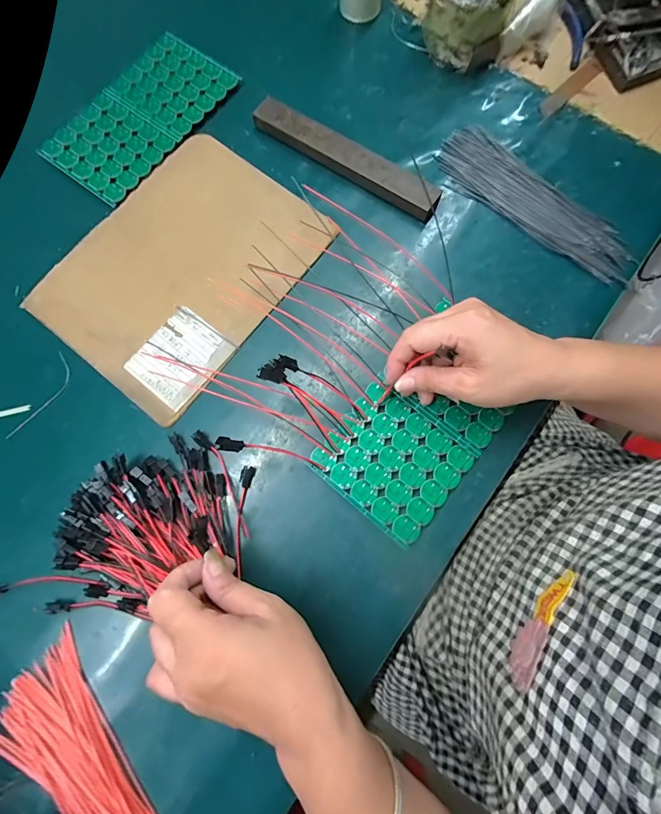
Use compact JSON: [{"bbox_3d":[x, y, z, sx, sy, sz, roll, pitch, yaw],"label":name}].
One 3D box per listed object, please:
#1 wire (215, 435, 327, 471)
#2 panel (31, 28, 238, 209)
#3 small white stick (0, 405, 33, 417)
[{"bbox_3d":[-0.040,0.036,0.286,0.008,0.100,0.009,-3,73,42],"label":"wire"},{"bbox_3d":[-0.205,-0.318,0.411,0.114,0.004,0.202,35,80,8],"label":"panel"},{"bbox_3d":[-0.294,0.005,0.345,0.041,0.004,0.006,-14,77,-2],"label":"small white stick"}]

